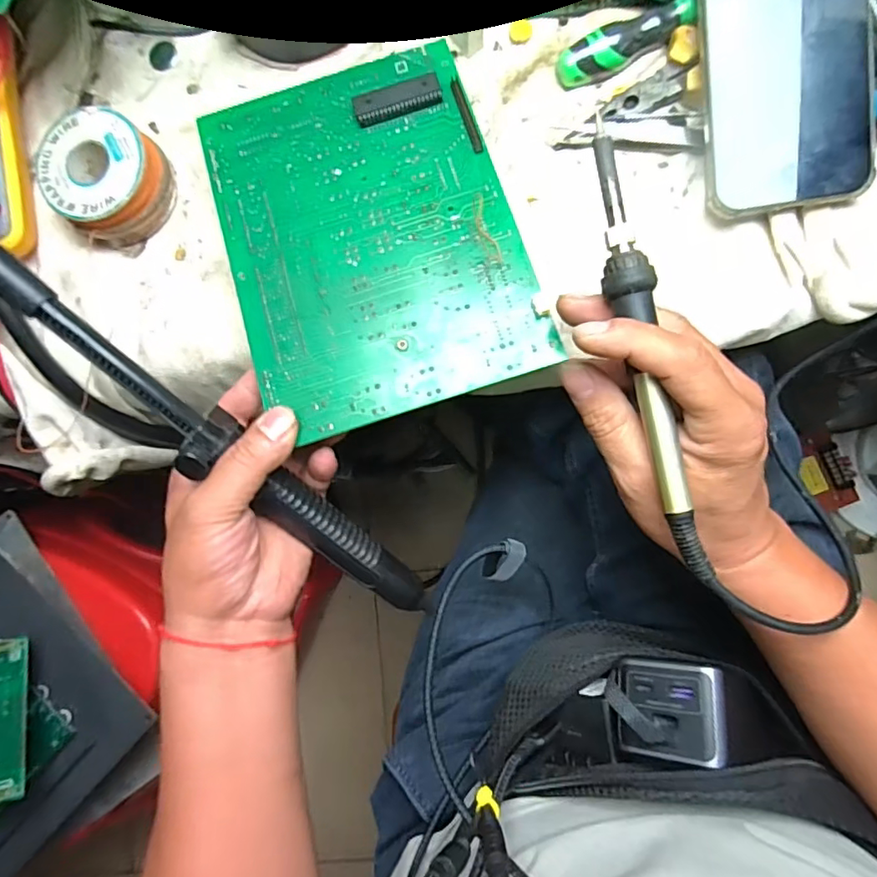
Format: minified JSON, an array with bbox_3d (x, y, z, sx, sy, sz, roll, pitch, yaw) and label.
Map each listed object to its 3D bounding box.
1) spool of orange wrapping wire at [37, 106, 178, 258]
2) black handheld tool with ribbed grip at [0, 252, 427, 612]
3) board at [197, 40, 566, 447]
[{"bbox_3d":[-0.203,-0.160,0.340,0.067,0.033,0.067,0,88,4],"label":"spool of orange wrapping wire"},{"bbox_3d":[-0.110,0.012,0.296,0.027,0.038,0.281,-45,110,1],"label":"black handheld tool with ribbed grip"},{"bbox_3d":[-0.039,-0.116,0.307,0.156,0.009,0.210,-17,77,1],"label":"board"}]

